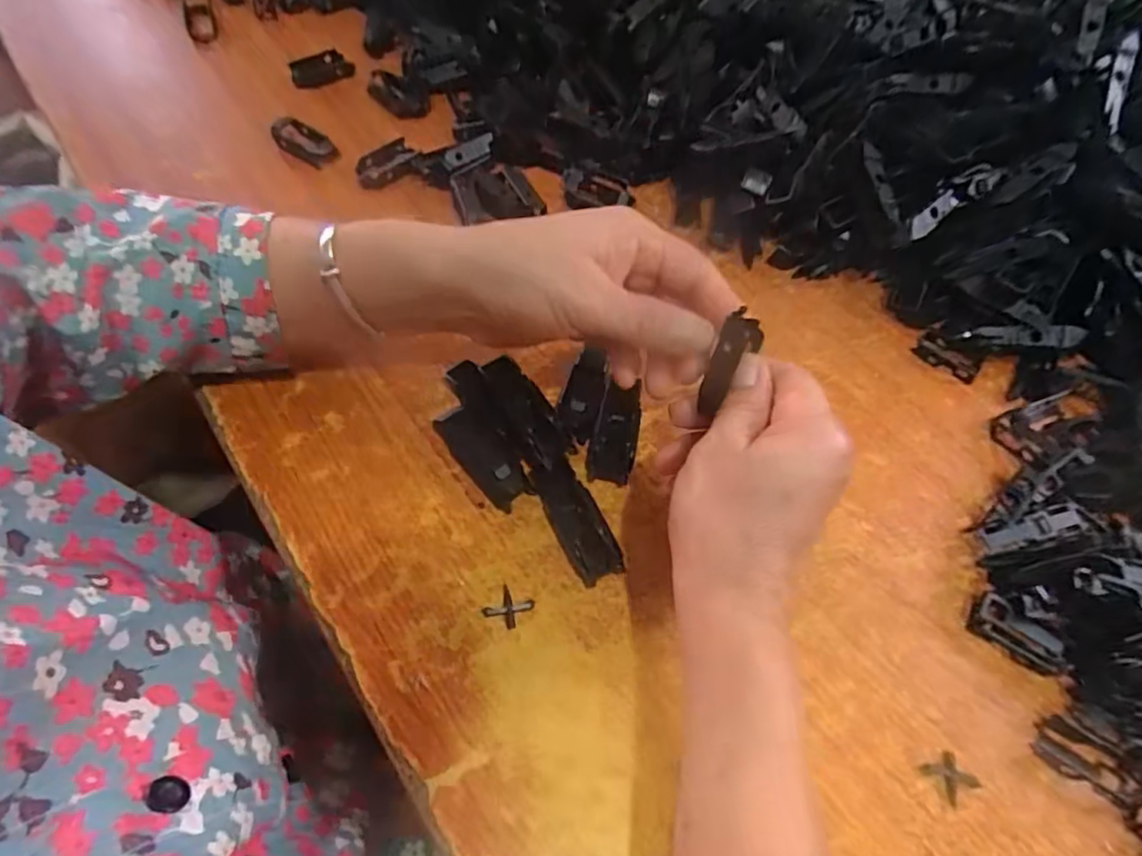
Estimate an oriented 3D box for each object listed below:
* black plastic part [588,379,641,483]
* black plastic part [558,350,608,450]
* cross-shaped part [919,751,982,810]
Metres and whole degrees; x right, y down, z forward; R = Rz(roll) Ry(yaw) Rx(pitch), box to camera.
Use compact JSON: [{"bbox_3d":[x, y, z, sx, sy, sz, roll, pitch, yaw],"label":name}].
[{"bbox_3d":[0.025,0.003,0.341,0.023,0.014,0.055,13,59,3],"label":"black plastic part"},{"bbox_3d":[0.007,-0.018,0.349,0.023,0.005,0.055,11,77,2],"label":"black plastic part"},{"bbox_3d":[0.166,0.152,0.270,0.017,0.004,0.020,-31,66,-21],"label":"cross-shaped part"}]

